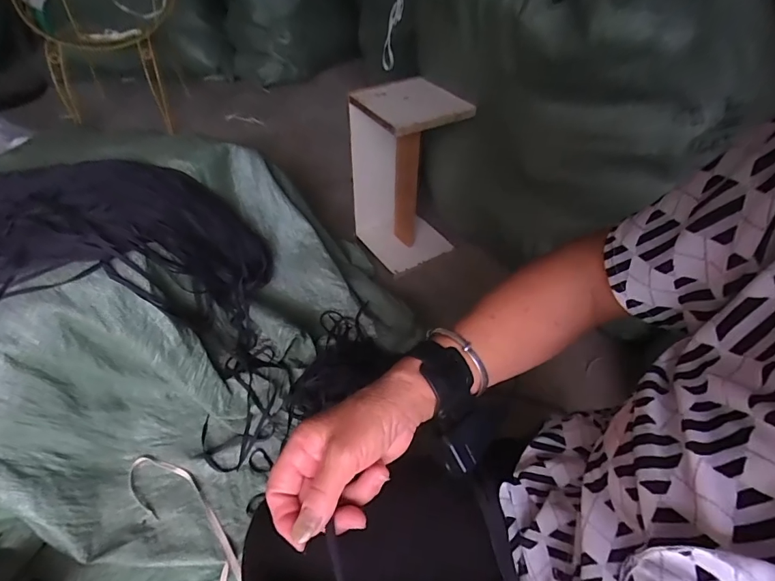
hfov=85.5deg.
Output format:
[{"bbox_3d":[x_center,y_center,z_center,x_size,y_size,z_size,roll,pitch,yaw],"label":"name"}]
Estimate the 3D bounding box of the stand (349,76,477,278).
[{"bbox_3d":[0.043,-0.275,1.105,0.233,0.471,0.220,-26,52,-25],"label":"stand"}]

